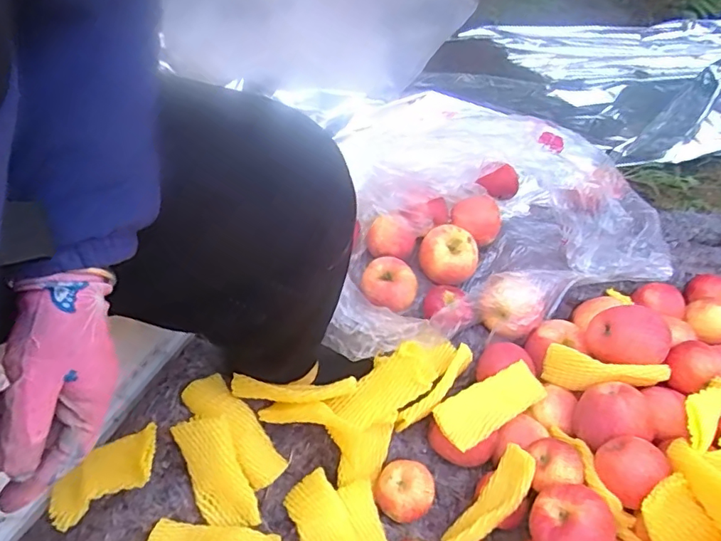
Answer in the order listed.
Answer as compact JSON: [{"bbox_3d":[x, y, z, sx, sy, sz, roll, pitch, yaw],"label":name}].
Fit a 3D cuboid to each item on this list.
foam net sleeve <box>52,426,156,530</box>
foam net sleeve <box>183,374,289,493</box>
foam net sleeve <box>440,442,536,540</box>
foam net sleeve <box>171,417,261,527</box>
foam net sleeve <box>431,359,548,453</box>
[{"bbox_3d":[-0.300,0.243,0.592,0.142,0.023,0.059,-36,64,-6],"label":"foam net sleeve"},{"bbox_3d":[-0.154,0.194,0.626,0.052,0.029,0.153,-39,83,-26],"label":"foam net sleeve"},{"bbox_3d":[0.151,0.273,0.594,0.042,0.028,0.146,40,86,21],"label":"foam net sleeve"},{"bbox_3d":[-0.171,0.244,0.605,0.061,0.042,0.141,-22,100,-18],"label":"foam net sleeve"},{"bbox_3d":[0.170,0.174,0.664,0.147,0.022,0.060,-26,62,-20],"label":"foam net sleeve"}]

